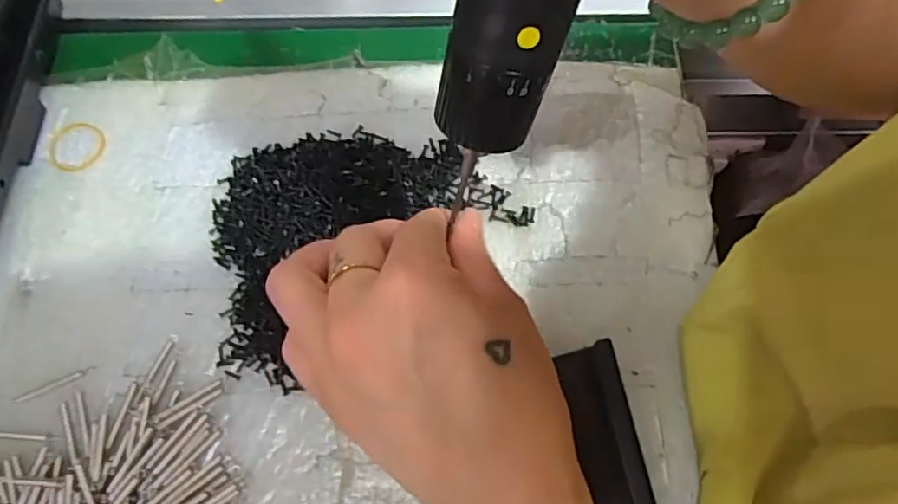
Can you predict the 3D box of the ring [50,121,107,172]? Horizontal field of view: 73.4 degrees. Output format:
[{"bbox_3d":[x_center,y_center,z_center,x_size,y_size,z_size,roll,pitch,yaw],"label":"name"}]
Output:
[{"bbox_3d":[-0.201,-0.058,0.324,0.031,0.004,0.030,-1,68,1],"label":"ring"}]

